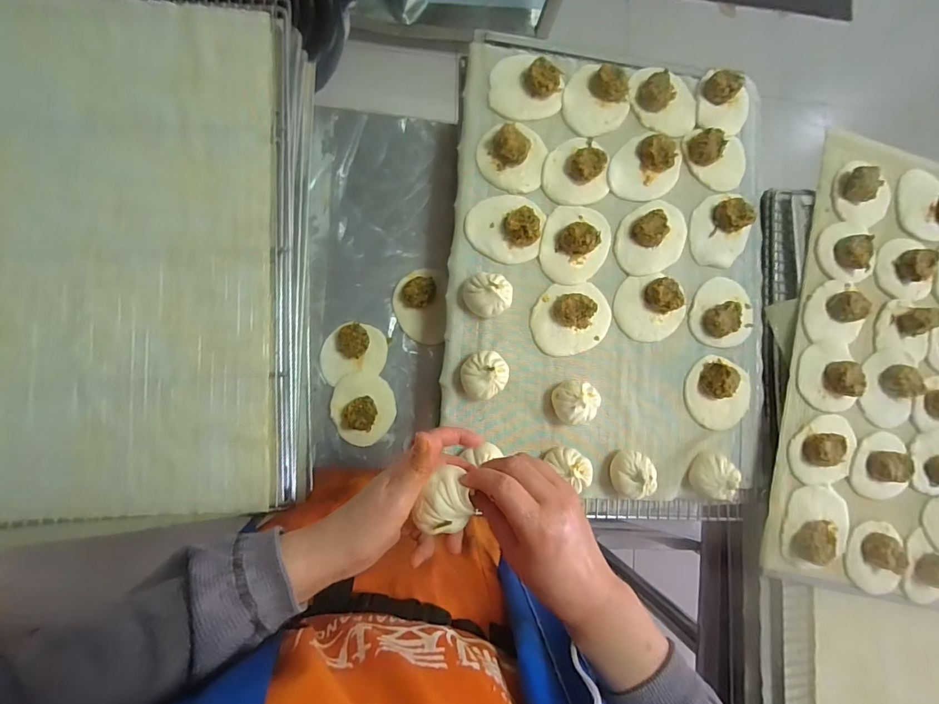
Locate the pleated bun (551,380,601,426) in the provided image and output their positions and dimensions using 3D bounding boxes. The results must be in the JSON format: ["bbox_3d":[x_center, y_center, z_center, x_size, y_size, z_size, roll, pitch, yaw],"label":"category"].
[{"bbox_3d":[0.128,0.061,0.534,0.054,0.046,0.051,3,86,-6],"label":"pleated bun"}]

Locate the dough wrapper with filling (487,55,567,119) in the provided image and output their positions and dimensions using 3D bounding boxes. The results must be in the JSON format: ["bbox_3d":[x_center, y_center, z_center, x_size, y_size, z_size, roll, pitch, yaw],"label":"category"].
[{"bbox_3d":[0.075,-0.341,0.569,0.094,0.025,0.091,0,87,-6],"label":"dough wrapper with filling"}]

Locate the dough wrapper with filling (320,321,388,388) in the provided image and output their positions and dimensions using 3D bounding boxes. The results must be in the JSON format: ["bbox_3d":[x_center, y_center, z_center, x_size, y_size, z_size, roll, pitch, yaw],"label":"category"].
[{"bbox_3d":[-0.156,0.000,0.588,0.088,0.025,0.072,-12,88,-7],"label":"dough wrapper with filling"}]

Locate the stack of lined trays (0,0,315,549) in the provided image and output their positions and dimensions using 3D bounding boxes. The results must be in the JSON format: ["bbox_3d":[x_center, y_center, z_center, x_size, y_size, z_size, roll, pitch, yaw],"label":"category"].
[{"bbox_3d":[-0.407,-0.110,0.530,0.404,0.092,0.609,0,86,-9],"label":"stack of lined trays"}]

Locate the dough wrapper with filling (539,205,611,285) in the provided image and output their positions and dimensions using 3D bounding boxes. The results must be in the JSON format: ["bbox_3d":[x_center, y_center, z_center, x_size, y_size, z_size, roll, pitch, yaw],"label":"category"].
[{"bbox_3d":[0.137,-0.139,0.554,0.087,0.030,0.103,15,85,-5],"label":"dough wrapper with filling"}]

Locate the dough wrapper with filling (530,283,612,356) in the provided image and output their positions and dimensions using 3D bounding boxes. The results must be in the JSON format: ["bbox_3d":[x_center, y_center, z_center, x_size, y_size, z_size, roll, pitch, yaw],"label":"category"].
[{"bbox_3d":[0.130,-0.042,0.549,0.100,0.027,0.088,-2,87,-7],"label":"dough wrapper with filling"}]

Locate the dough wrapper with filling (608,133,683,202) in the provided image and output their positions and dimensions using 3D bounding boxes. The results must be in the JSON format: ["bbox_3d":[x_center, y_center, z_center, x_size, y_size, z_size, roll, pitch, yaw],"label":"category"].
[{"bbox_3d":[0.233,-0.243,0.575,0.106,0.027,0.083,-42,92,-7],"label":"dough wrapper with filling"}]

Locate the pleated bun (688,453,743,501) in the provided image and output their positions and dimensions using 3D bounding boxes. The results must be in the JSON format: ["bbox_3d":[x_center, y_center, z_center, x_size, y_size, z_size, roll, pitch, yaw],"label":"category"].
[{"bbox_3d":[0.305,0.155,0.558,0.050,0.042,0.053,0,87,-6],"label":"pleated bun"}]

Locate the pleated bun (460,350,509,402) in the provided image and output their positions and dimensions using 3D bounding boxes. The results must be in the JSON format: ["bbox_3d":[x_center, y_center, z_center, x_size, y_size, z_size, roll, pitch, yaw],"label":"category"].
[{"bbox_3d":[0.017,0.027,0.524,0.052,0.040,0.058,43,83,-2],"label":"pleated bun"}]

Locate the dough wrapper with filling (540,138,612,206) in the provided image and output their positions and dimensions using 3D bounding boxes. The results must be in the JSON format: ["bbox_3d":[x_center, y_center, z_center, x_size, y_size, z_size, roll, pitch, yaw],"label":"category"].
[{"bbox_3d":[0.138,-0.236,0.563,0.087,0.028,0.087,-4,87,-7],"label":"dough wrapper with filling"}]

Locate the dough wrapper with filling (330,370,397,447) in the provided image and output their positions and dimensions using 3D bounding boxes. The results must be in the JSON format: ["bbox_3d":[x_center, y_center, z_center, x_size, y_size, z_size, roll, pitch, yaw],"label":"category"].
[{"bbox_3d":[-0.141,0.075,0.584,0.081,0.029,0.093,10,86,-6],"label":"dough wrapper with filling"}]

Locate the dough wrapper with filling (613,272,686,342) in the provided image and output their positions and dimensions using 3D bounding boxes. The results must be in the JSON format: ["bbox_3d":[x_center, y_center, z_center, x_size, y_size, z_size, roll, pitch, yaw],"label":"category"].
[{"bbox_3d":[0.231,-0.058,0.561,0.084,0.029,0.086,0,87,-6],"label":"dough wrapper with filling"}]

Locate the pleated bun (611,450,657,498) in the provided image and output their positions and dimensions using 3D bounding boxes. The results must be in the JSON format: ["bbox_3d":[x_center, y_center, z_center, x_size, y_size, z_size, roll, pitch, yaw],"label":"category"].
[{"bbox_3d":[0.200,0.150,0.539,0.052,0.047,0.054,23,84,-5],"label":"pleated bun"}]

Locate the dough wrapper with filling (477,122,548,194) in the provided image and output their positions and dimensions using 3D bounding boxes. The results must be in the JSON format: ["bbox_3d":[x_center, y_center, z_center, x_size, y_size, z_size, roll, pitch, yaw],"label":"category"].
[{"bbox_3d":[0.055,-0.247,0.552,0.085,0.031,0.080,0,87,-6],"label":"dough wrapper with filling"}]

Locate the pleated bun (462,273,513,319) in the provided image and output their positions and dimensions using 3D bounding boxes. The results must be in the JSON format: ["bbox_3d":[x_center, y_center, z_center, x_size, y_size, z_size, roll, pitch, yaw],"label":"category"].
[{"bbox_3d":[0.022,-0.067,0.530,0.054,0.040,0.050,0,87,-6],"label":"pleated bun"}]

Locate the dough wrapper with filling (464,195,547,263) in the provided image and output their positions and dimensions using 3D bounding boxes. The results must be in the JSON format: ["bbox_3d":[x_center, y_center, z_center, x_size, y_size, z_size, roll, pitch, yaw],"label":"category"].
[{"bbox_3d":[0.046,-0.157,0.544,0.095,0.033,0.084,13,85,-6],"label":"dough wrapper with filling"}]

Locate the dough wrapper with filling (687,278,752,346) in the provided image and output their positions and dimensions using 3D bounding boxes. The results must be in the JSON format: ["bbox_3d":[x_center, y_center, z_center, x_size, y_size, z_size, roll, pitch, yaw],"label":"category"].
[{"bbox_3d":[0.339,-0.052,0.577,0.085,0.027,0.090,24,84,-5],"label":"dough wrapper with filling"}]

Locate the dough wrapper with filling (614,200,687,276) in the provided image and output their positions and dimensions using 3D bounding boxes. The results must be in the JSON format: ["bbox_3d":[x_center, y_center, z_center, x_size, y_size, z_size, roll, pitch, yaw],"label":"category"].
[{"bbox_3d":[0.240,-0.150,0.571,0.106,0.027,0.083,-32,91,-7],"label":"dough wrapper with filling"}]

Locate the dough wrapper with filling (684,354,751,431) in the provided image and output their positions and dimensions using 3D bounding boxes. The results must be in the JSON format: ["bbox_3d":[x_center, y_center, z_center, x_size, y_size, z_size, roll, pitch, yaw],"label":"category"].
[{"bbox_3d":[0.328,0.057,0.570,0.092,0.031,0.085,0,87,-6],"label":"dough wrapper with filling"}]

